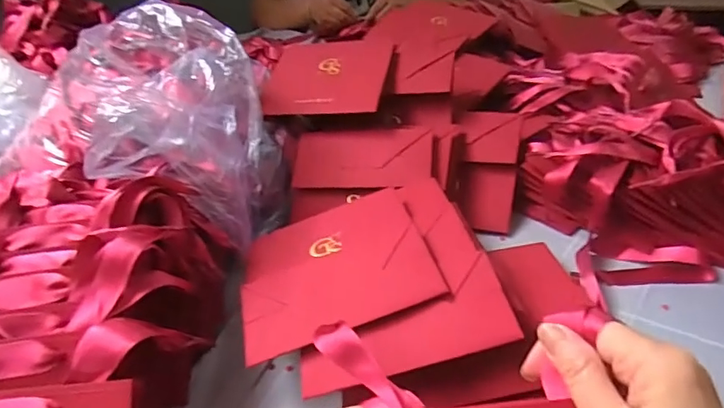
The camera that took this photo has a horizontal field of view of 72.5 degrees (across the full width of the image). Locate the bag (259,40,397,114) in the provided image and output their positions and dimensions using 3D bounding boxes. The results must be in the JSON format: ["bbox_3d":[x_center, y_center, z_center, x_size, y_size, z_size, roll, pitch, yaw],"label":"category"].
[{"bbox_3d":[-0.040,-0.146,0.557,0.135,0.006,0.154,1,44,12],"label":"bag"}]

